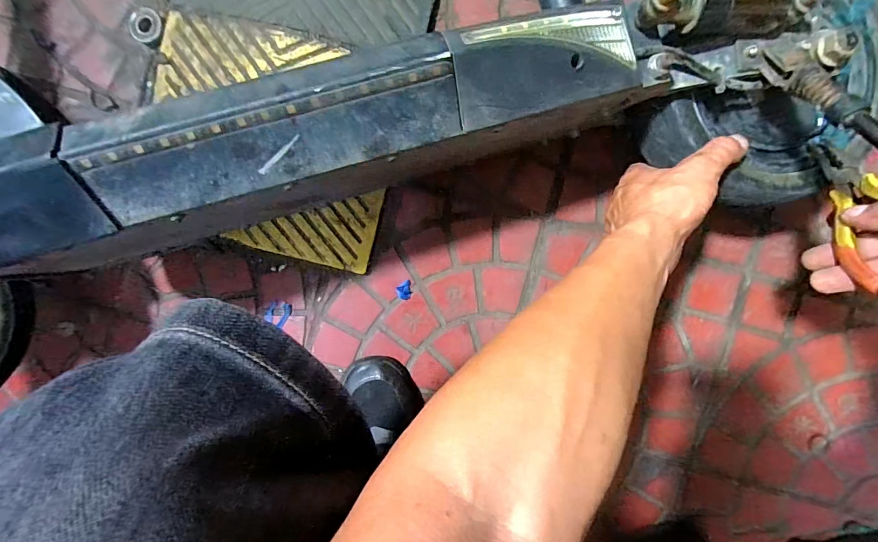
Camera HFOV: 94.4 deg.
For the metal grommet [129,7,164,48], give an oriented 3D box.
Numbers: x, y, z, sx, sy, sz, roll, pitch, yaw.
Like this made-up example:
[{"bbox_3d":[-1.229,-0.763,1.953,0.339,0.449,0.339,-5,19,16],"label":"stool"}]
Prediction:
[{"bbox_3d":[-0.352,-0.295,0.491,0.046,0.011,0.042,21,93,0],"label":"metal grommet"}]

